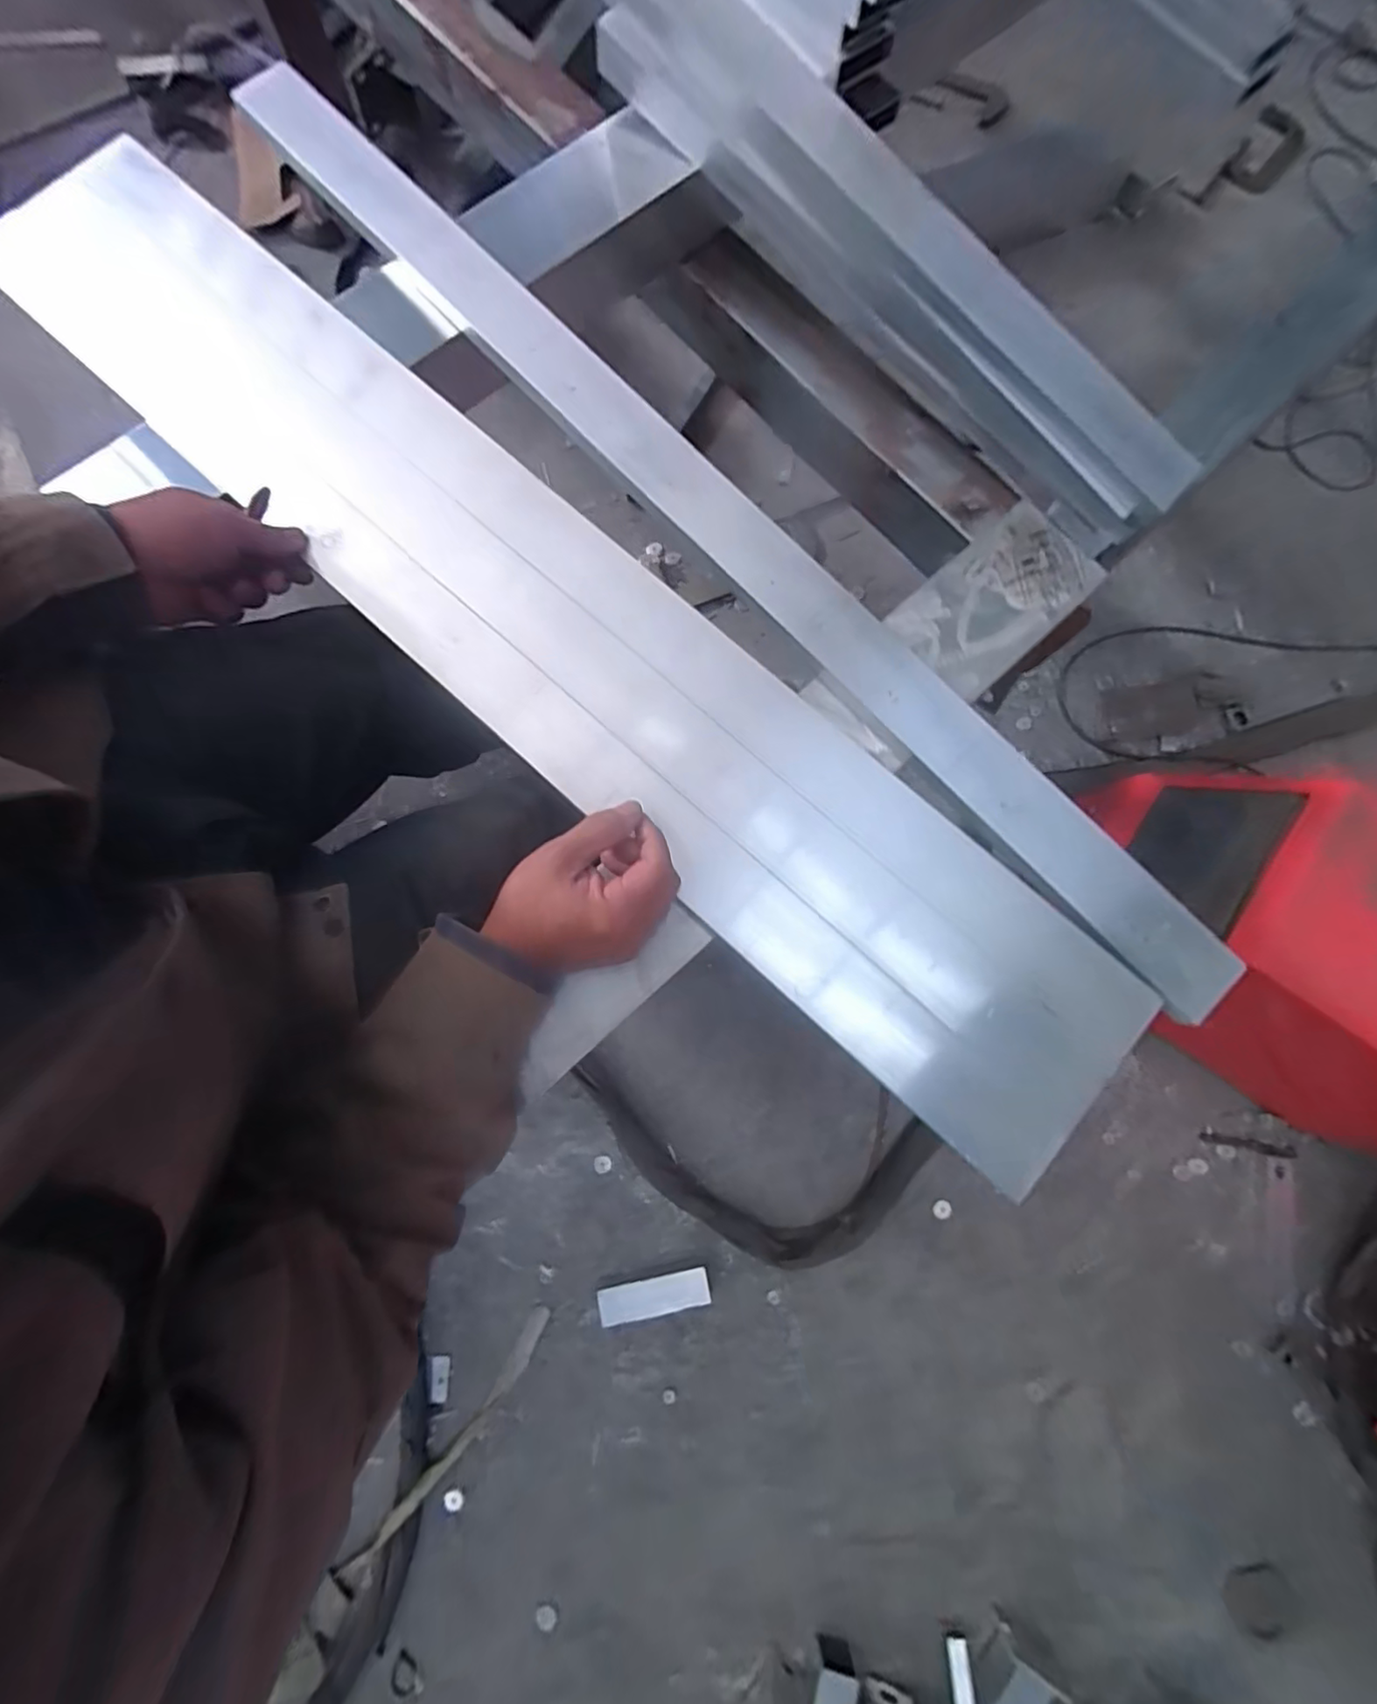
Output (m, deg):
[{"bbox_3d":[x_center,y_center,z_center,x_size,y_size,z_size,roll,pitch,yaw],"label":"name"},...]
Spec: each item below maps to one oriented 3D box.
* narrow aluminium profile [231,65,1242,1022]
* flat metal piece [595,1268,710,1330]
[{"bbox_3d":[0.020,-0.289,0.506,0.070,0.023,1.093,-43,84,-5],"label":"narrow aluminium profile"},{"bbox_3d":[-0.051,0.660,0.895,0.163,0.008,0.049,-13,67,1],"label":"flat metal piece"}]

